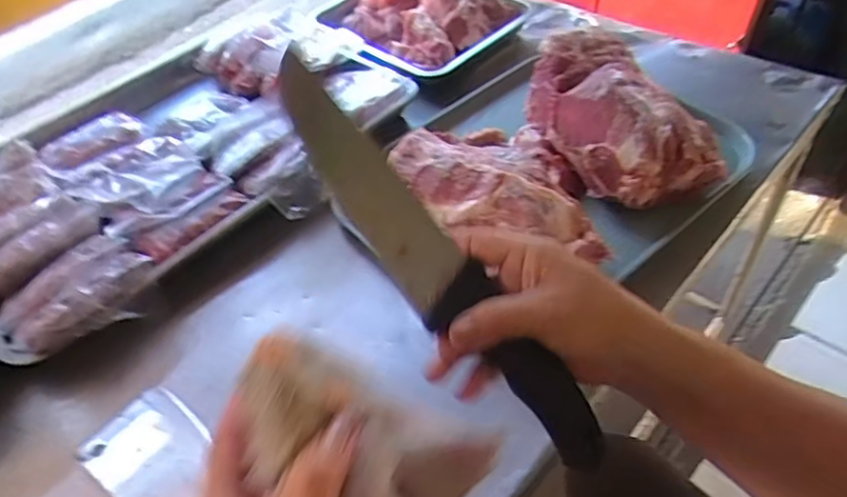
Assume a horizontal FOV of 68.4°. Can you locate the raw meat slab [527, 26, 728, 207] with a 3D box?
[{"bbox_3d":[0.226,-0.159,0.743,0.154,0.096,0.242,-19,49,-12],"label":"raw meat slab"}]

